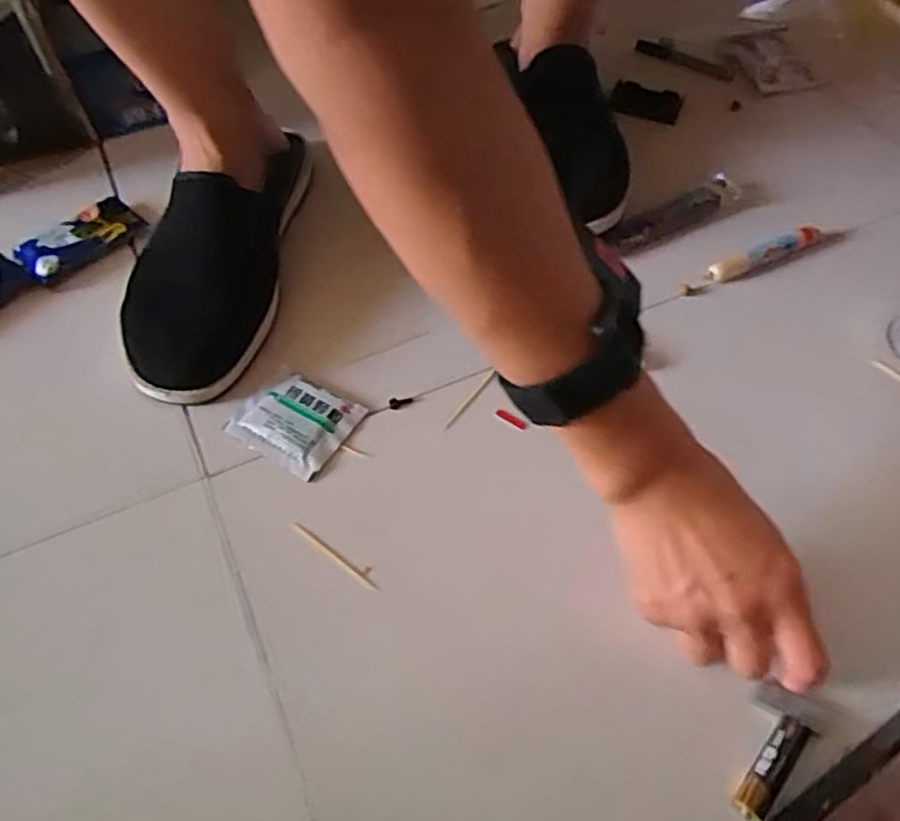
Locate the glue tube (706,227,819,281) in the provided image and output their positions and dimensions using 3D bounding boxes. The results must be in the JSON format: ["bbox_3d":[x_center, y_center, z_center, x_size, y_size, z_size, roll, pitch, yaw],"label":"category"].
[{"bbox_3d":[0.223,-0.112,0.504,0.095,0.009,0.015,-22,61,-12],"label":"glue tube"}]

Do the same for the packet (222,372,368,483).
[{"bbox_3d":[-0.095,0.006,0.432,0.067,0.005,0.056,27,63,16],"label":"packet"}]

